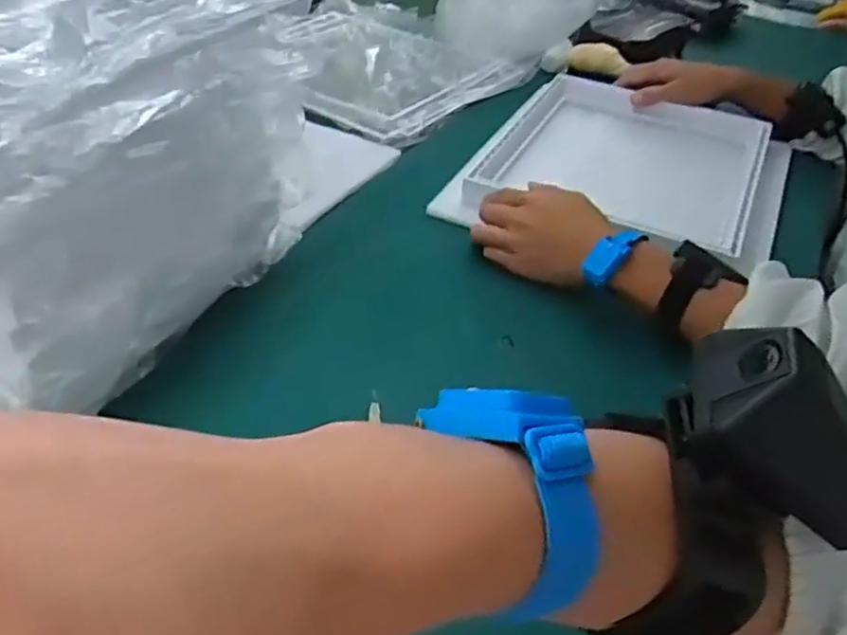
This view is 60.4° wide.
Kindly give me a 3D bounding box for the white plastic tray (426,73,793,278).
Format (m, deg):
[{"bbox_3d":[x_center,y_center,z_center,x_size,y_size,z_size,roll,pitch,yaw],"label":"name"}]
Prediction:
[{"bbox_3d":[0.221,-0.164,0.795,0.313,0.046,0.332,18,43,23],"label":"white plastic tray"}]

